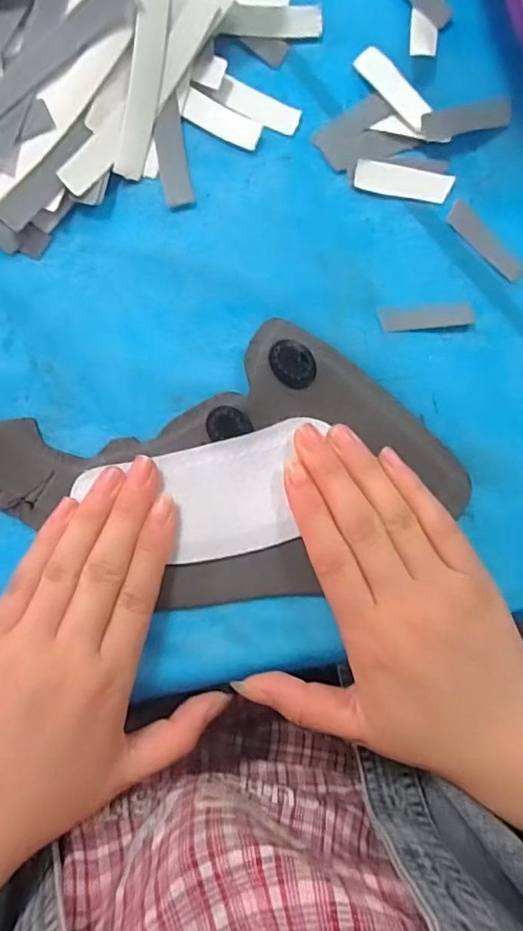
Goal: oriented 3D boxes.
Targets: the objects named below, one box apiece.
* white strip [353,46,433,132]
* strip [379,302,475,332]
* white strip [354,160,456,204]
[{"bbox_3d":[0.062,-0.178,0.242,0.011,0.006,0.044,-38,92,-2],"label":"white strip"},{"bbox_3d":[0.080,-0.072,0.246,0.045,0.004,0.011,-5,91,-3],"label":"strip"},{"bbox_3d":[0.068,-0.136,0.247,0.046,0.004,0.014,8,90,-3],"label":"white strip"}]

